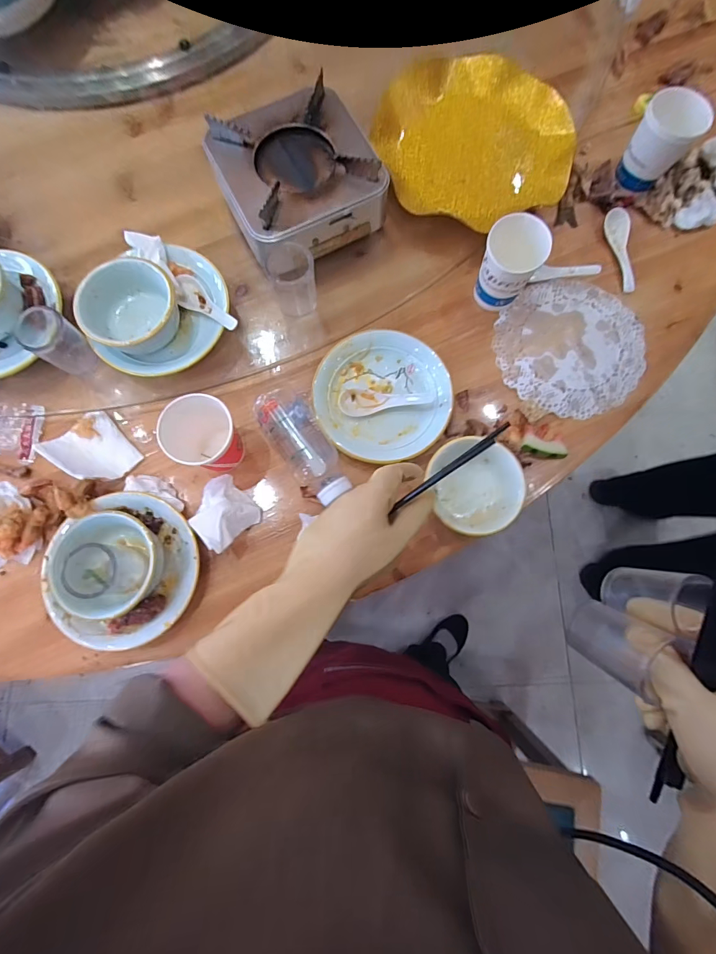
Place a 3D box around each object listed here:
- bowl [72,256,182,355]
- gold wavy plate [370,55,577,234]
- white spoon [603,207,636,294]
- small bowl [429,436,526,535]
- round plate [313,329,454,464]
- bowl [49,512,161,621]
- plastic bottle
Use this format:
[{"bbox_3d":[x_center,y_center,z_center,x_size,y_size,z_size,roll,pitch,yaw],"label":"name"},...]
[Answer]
[{"bbox_3d":[-0.266,-0.200,0.470,0.109,0.049,0.092,2,78,0],"label":"bowl"},{"bbox_3d":[0.162,-0.476,0.572,0.264,0.052,0.274,0,78,0],"label":"gold wavy plate"},{"bbox_3d":[0.368,-0.315,0.558,0.028,0.022,0.122,-3,79,-2],"label":"white spoon"},{"bbox_3d":[0.134,0.011,0.464,0.098,0.054,0.107,0,79,-1],"label":"small bowl"},{"bbox_3d":[0.030,-0.102,0.508,0.162,0.027,0.166,0,79,-1],"label":"round plate"},{"bbox_3d":[-0.270,0.095,0.439,0.093,0.059,0.106,5,79,0],"label":"bowl"},{"bbox_3d":[-0.067,-0.043,0.480,0.063,0.056,0.164,-27,81,-6],"label":"plastic bottle"}]

